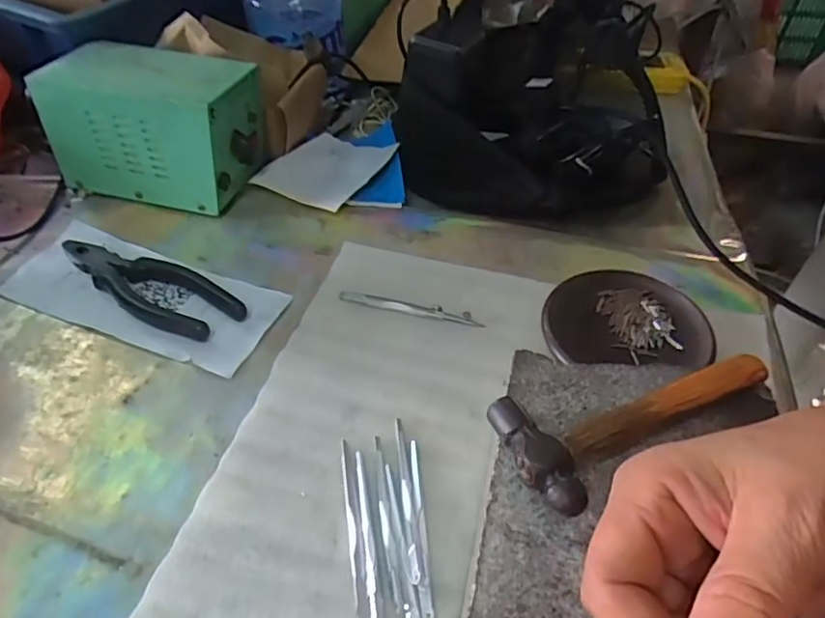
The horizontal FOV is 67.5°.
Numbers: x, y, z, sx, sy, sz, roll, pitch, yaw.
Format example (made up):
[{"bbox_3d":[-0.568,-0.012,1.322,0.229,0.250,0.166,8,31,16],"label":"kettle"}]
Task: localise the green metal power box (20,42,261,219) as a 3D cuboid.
[{"bbox_3d":[-0.218,-0.160,0.539,0.162,0.104,0.098,11,46,10],"label":"green metal power box"}]

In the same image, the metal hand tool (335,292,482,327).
[{"bbox_3d":[-0.002,-0.001,0.456,0.106,0.004,0.011,10,46,10],"label":"metal hand tool"}]

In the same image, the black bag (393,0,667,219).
[{"bbox_3d":[0.134,-0.271,0.643,0.235,0.104,0.416,9,46,9],"label":"black bag"}]

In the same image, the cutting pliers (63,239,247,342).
[{"bbox_3d":[-0.202,-0.020,0.465,0.163,0.016,0.051,25,50,23],"label":"cutting pliers"}]

